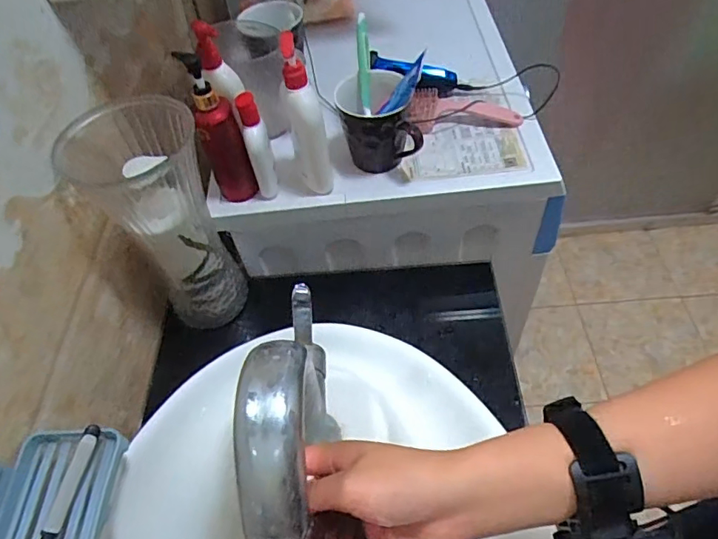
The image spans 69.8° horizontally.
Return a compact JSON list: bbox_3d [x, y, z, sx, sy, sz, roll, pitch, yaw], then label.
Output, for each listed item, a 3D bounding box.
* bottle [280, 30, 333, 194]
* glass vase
[{"bbox_3d":[-0.066,-0.178,0.623,0.034,0.184,0.070,-24,59,-10],"label":"bottle"},{"bbox_3d":[-0.224,-0.054,0.636,0.126,0.273,0.134,-29,55,-16],"label":"glass vase"}]

